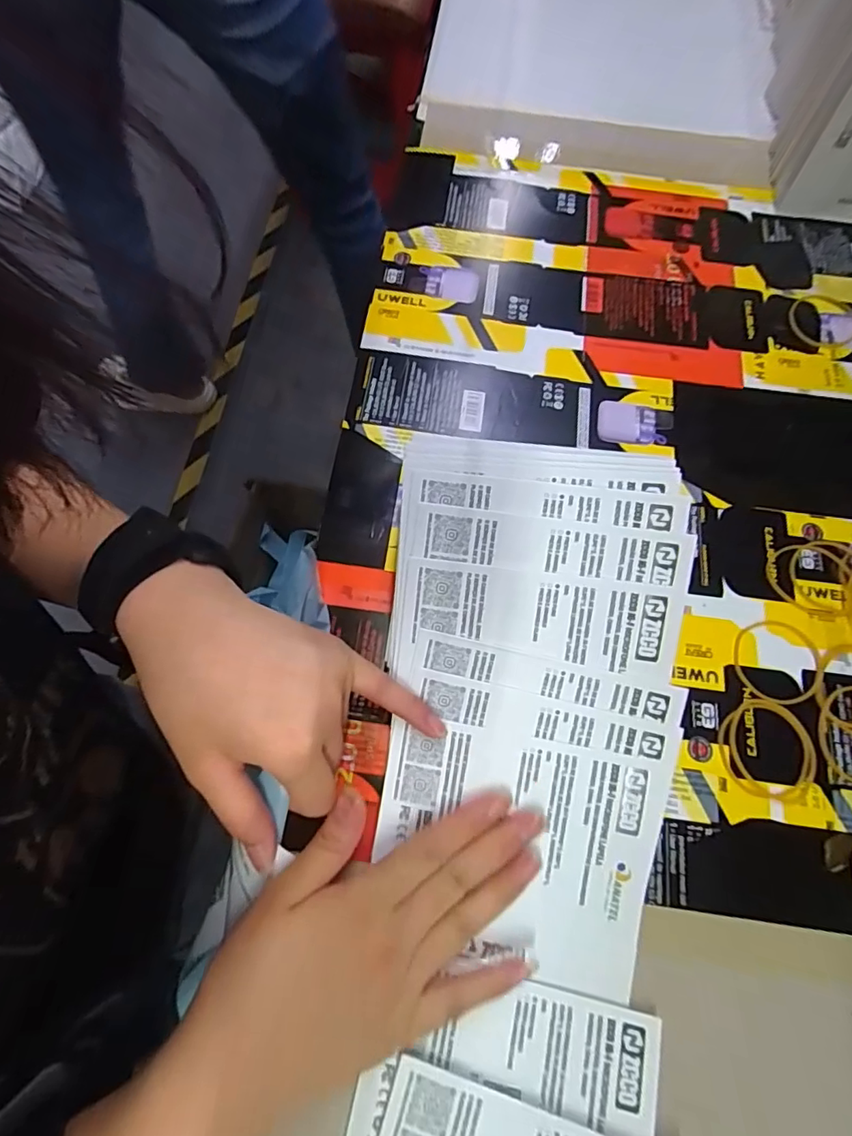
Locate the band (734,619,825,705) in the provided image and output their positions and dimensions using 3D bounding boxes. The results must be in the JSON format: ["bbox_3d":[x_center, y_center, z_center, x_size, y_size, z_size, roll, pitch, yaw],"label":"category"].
[{"bbox_3d":[0.190,0.050,0.290,0.049,0.004,0.044,7,68,3],"label":"band"}]

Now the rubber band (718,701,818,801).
[{"bbox_3d":[0.173,0.091,0.274,0.048,0.004,0.047,8,68,3],"label":"rubber band"}]

